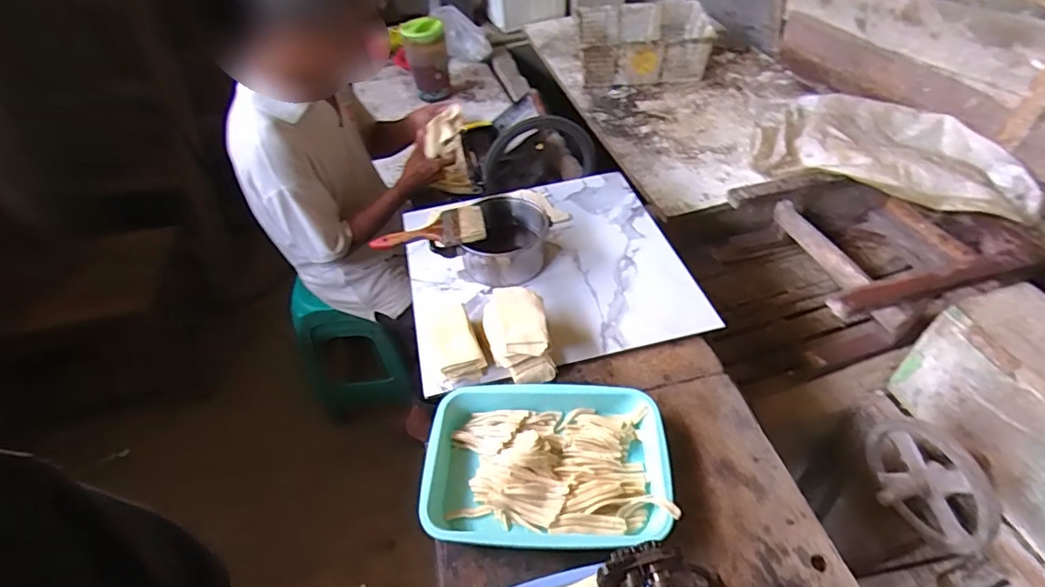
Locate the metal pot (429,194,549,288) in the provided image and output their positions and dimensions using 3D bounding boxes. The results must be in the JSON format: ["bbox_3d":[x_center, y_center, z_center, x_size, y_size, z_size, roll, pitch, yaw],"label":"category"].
[{"bbox_3d":[-0.048,-0.106,0.999,0.186,0.093,0.172,-2,49,2],"label":"metal pot"}]

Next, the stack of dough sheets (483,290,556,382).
[{"bbox_3d":[-0.010,0.055,0.835,0.095,0.065,0.151,-8,49,-3],"label":"stack of dough sheets"}]

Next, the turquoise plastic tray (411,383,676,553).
[{"bbox_3d":[0.031,0.225,0.715,0.326,0.043,0.226,0,49,3],"label":"turquoise plastic tray"}]

